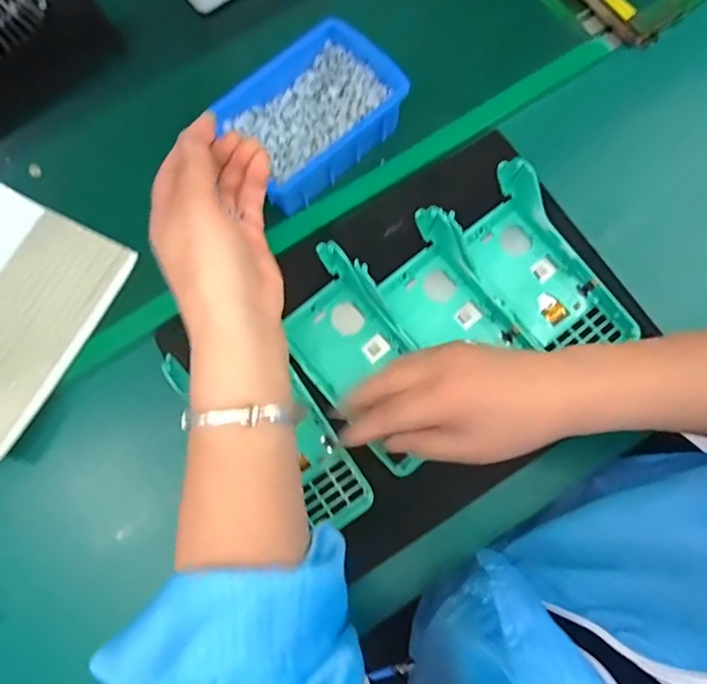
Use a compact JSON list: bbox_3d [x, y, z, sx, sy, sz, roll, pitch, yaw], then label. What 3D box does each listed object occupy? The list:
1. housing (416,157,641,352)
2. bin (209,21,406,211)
[{"bbox_3d":[0.138,-0.055,0.414,0.095,0.057,0.159,-33,75,-9],"label":"housing"},{"bbox_3d":[-0.040,-0.190,0.441,0.140,0.051,0.110,-41,77,-11],"label":"bin"}]

